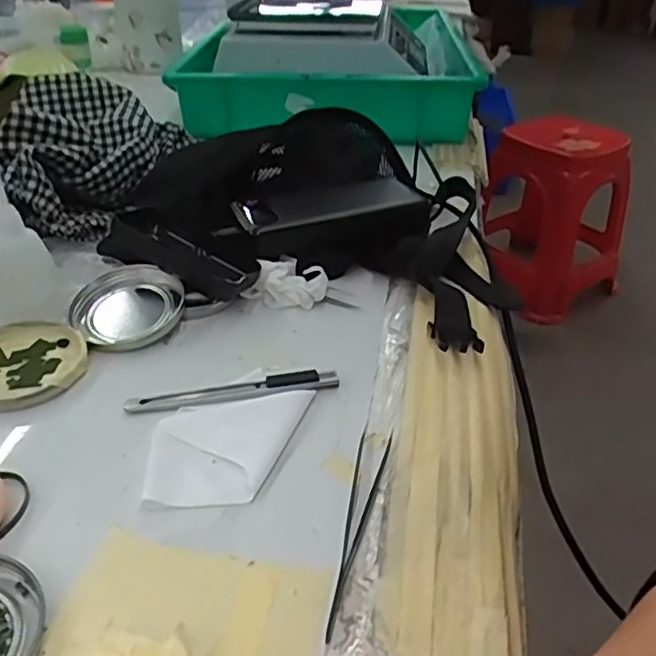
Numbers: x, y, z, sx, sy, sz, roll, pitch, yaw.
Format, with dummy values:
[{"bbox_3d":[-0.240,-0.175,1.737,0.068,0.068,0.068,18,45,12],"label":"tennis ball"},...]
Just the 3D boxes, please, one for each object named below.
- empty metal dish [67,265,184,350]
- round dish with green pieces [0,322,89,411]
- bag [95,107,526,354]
[{"bbox_3d":[-0.135,-0.016,0.448,0.071,0.026,0.053,-23,43,-32],"label":"empty metal dish"},{"bbox_3d":[-0.193,0.022,0.408,0.079,0.008,0.076,2,35,-1],"label":"round dish with green pieces"},{"bbox_3d":[0.003,-0.101,0.534,0.269,0.079,0.246,13,36,14],"label":"bag"}]

